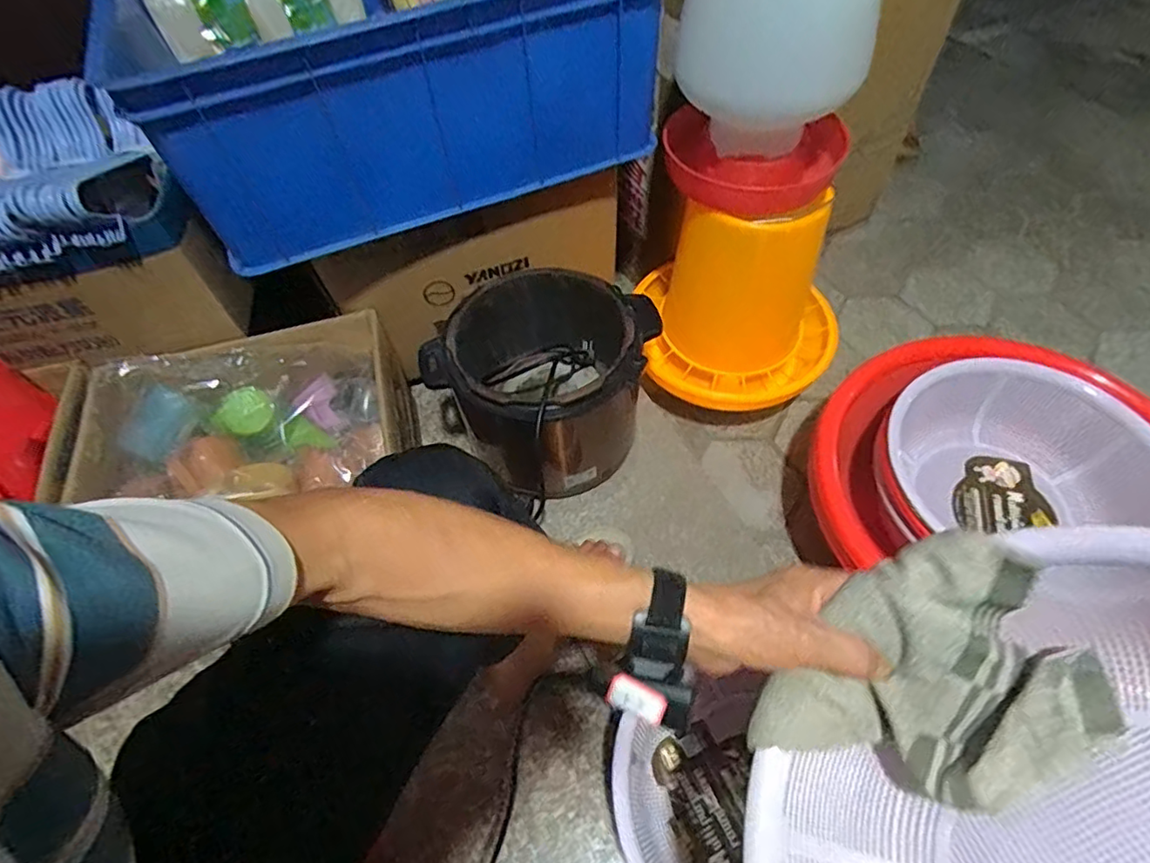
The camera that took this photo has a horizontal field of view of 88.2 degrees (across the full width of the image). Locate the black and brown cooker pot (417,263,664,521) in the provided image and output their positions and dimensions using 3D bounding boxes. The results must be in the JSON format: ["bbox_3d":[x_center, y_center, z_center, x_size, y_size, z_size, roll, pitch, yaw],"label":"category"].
[{"bbox_3d":[-0.043,-0.073,0.910,0.318,0.232,0.270,-25,58,-14],"label":"black and brown cooker pot"}]

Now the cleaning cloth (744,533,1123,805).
[{"bbox_3d":[0.231,0.172,0.384,0.161,0.053,0.193,40,101,20],"label":"cleaning cloth"}]

